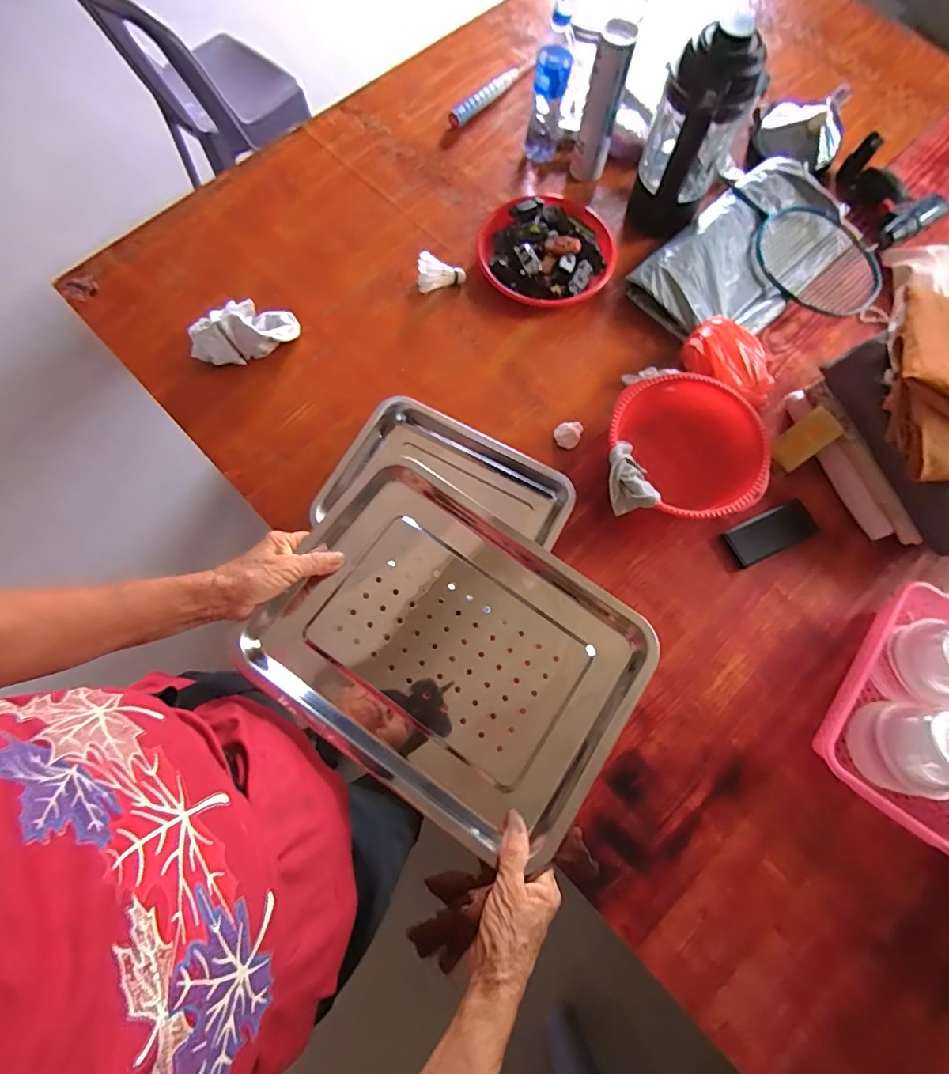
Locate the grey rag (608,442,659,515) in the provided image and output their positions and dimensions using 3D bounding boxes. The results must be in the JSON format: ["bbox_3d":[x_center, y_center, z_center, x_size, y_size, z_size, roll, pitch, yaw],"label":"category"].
[{"bbox_3d":[0.228,-0.091,0.738,0.061,0.023,0.106,-9,74,-4],"label":"grey rag"}]

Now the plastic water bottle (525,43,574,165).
[{"bbox_3d":[0.140,-0.822,0.956,0.068,0.169,0.065,4,73,1],"label":"plastic water bottle"}]

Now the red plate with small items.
[{"bbox_3d":[0.133,-0.545,0.921,0.239,0.046,0.251,0,73,0],"label":"red plate with small items"}]

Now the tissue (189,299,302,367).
[{"bbox_3d":[-0.395,-0.356,0.851,0.174,0.070,0.093,-15,74,-5],"label":"tissue"}]

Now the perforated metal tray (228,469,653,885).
[{"bbox_3d":[-0.019,0.106,0.483,0.336,0.051,0.271,34,76,9],"label":"perforated metal tray"}]

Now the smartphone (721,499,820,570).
[{"bbox_3d":[0.470,-0.008,0.788,0.148,0.006,0.064,-25,75,-8],"label":"smartphone"}]

